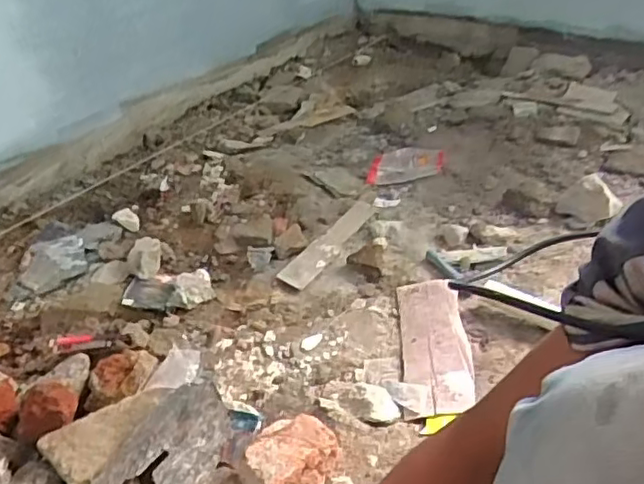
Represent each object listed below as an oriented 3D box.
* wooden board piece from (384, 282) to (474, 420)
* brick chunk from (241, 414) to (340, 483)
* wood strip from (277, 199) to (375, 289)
[{"bbox_3d":[0.146,0.132,0.831,0.103,0.014,0.246,1,37,7],"label":"wooden board piece"},{"bbox_3d":[-0.036,0.239,0.665,0.083,0.064,0.111,17,41,26],"label":"brick chunk"},{"bbox_3d":[0.015,-0.003,1.025,0.050,0.006,0.239,18,42,28],"label":"wood strip"}]

